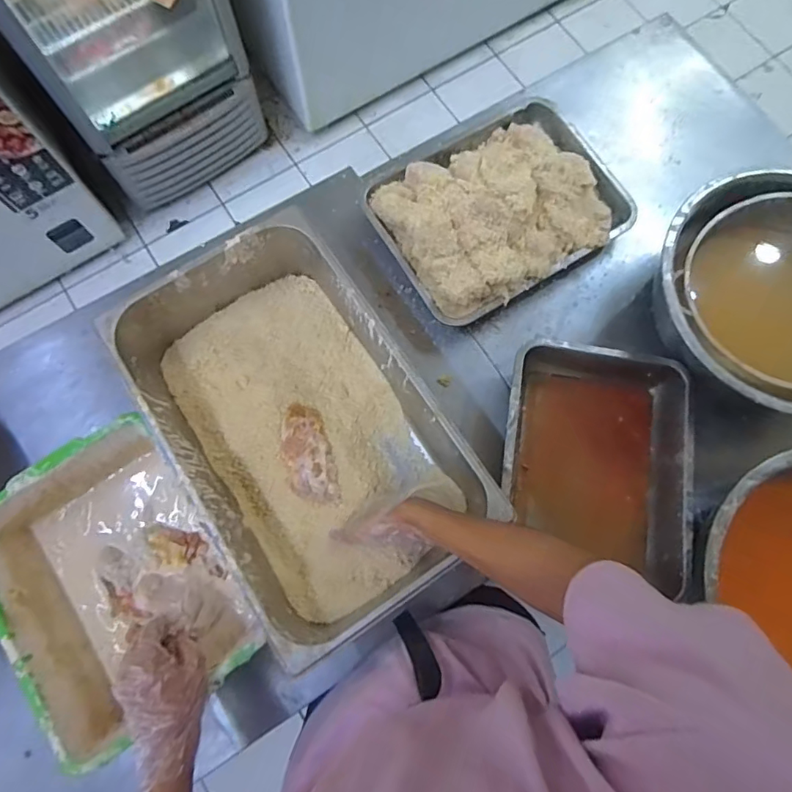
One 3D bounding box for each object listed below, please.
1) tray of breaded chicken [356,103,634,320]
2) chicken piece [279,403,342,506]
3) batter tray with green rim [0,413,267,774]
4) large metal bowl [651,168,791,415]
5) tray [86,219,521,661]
[{"bbox_3d":[0.167,-0.322,0.860,0.384,0.107,0.303,-31,79,-8],"label":"tray of breaded chicken"},{"bbox_3d":[-0.131,0.087,0.777,0.070,0.027,0.157,-17,77,-5],"label":"chicken piece"},{"bbox_3d":[-0.357,0.238,0.690,0.259,0.121,0.350,-37,80,-9],"label":"batter tray with green rim"},{"bbox_3d":[0.571,-0.136,0.804,0.370,0.148,0.352,0,77,-1],"label":"large metal bowl"},{"bbox_3d":[-0.119,0.059,0.728,0.325,0.148,0.562,-37,80,-9],"label":"tray"}]

